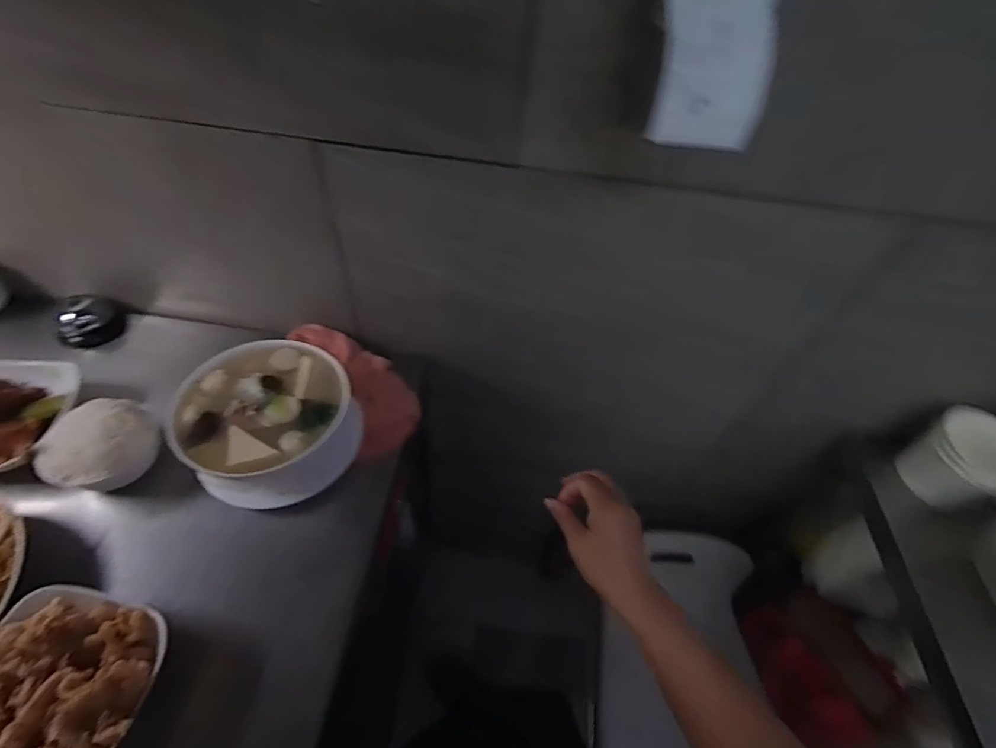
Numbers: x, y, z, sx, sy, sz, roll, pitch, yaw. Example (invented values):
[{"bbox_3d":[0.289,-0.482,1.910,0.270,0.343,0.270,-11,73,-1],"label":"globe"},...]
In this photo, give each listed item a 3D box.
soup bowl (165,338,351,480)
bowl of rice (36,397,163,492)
[{"bbox_3d":[-0.275,0.055,0.567,0.189,0.081,0.176,9,54,3],"label":"soup bowl"},{"bbox_3d":[-0.463,0.081,0.543,0.097,0.085,0.105,2,54,-2],"label":"bowl of rice"}]

